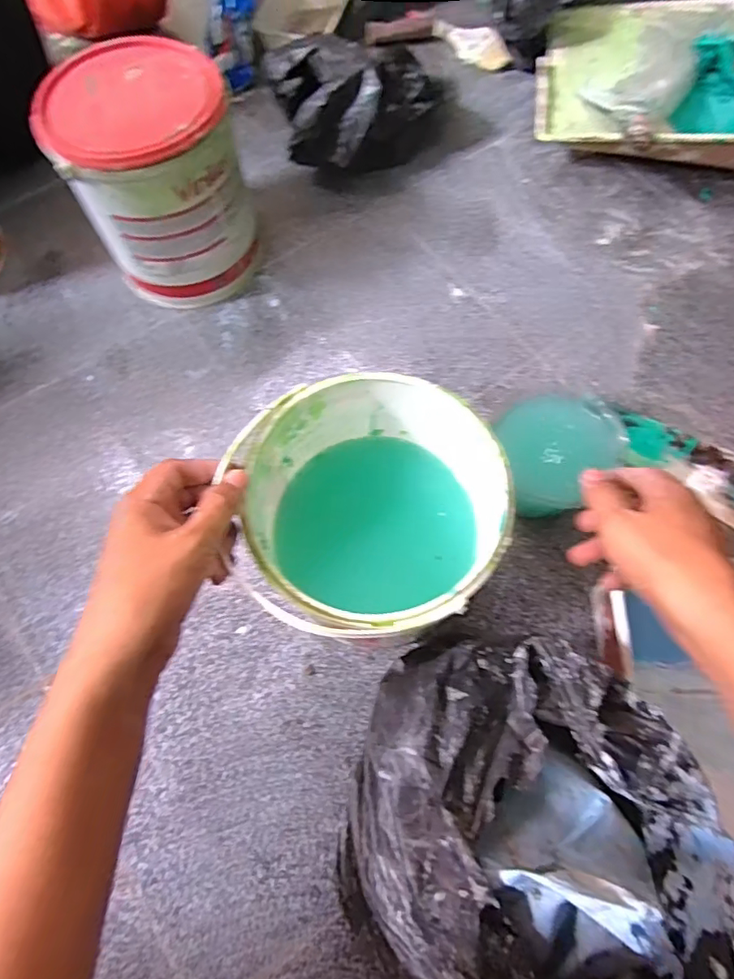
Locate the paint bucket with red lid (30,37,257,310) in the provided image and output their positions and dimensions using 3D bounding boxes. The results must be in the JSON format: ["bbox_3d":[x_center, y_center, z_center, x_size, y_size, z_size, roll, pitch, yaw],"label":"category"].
[{"bbox_3d":[-0.221,-0.327,0.603,0.168,0.198,0.158,0,69,1],"label":"paint bucket with red lid"}]

